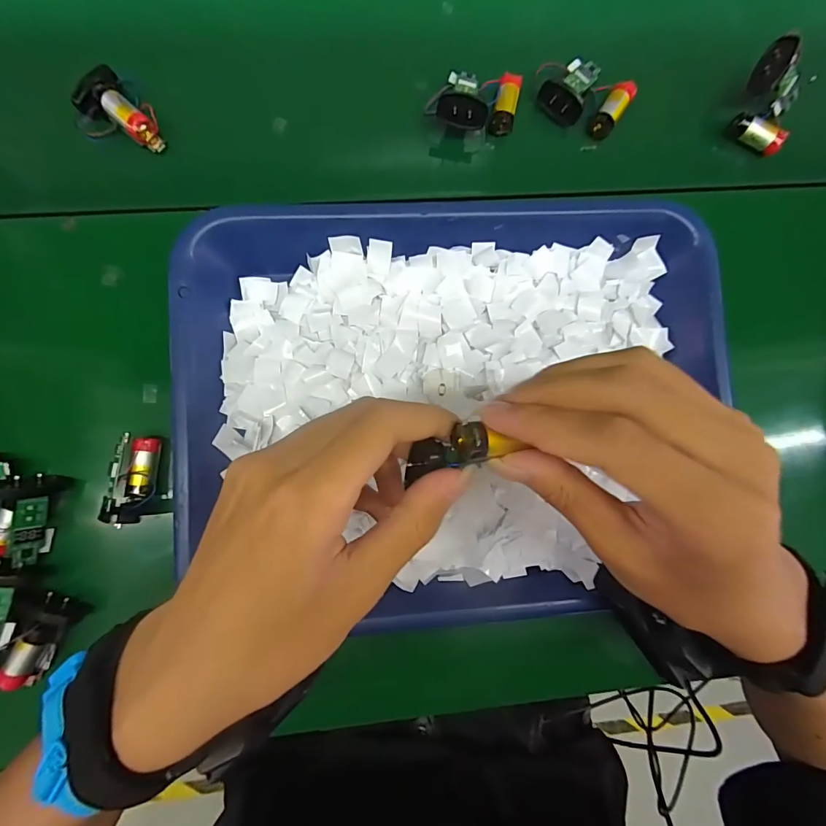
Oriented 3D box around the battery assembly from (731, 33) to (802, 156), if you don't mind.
[{"bbox_3d":[0.257,-0.224,0.293,0.046,0.033,0.052,23,87,-3],"label":"battery assembly"}]

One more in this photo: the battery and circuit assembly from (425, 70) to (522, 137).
[{"bbox_3d":[0.043,-0.213,0.281,0.067,0.023,0.044,-4,89,-4],"label":"battery and circuit assembly"}]

